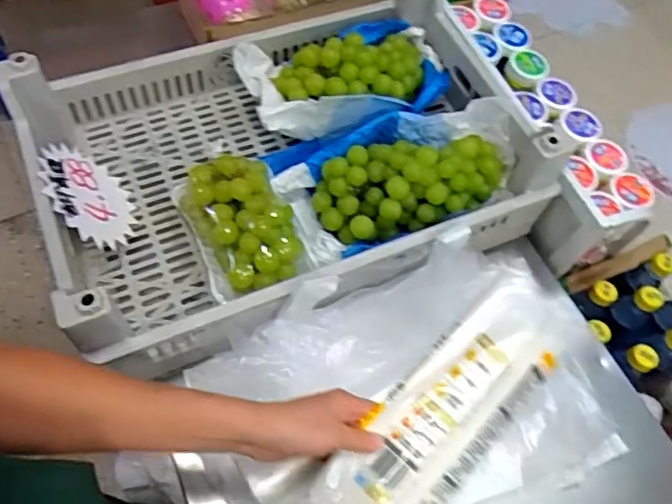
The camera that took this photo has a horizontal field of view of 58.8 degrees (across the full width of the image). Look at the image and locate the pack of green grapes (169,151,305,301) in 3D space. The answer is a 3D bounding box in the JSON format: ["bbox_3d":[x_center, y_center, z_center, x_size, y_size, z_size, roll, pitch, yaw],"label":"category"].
[{"bbox_3d":[-0.106,-0.030,0.680,0.114,0.069,0.184,-22,64,-16],"label":"pack of green grapes"}]

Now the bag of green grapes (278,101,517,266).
[{"bbox_3d":[0.085,-0.093,0.721,0.285,0.078,0.155,-22,64,-16],"label":"bag of green grapes"}]

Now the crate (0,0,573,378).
[{"bbox_3d":[-0.055,-0.122,0.725,0.567,0.135,0.390,-20,64,-15],"label":"crate"}]

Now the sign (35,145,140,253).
[{"bbox_3d":[-0.283,-0.066,0.684,0.010,0.117,0.131,-36,82,20],"label":"sign"}]

